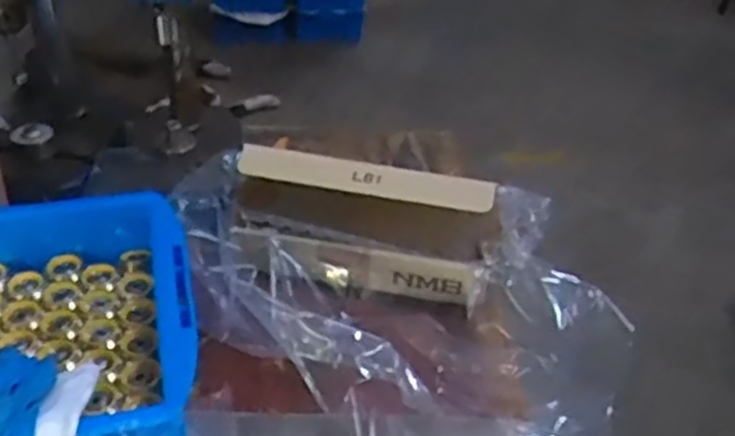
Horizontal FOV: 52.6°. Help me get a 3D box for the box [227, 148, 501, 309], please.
[{"bbox_3d":[-0.006,0.005,0.673,0.235,0.100,0.084,9,37,5],"label":"box"}]

